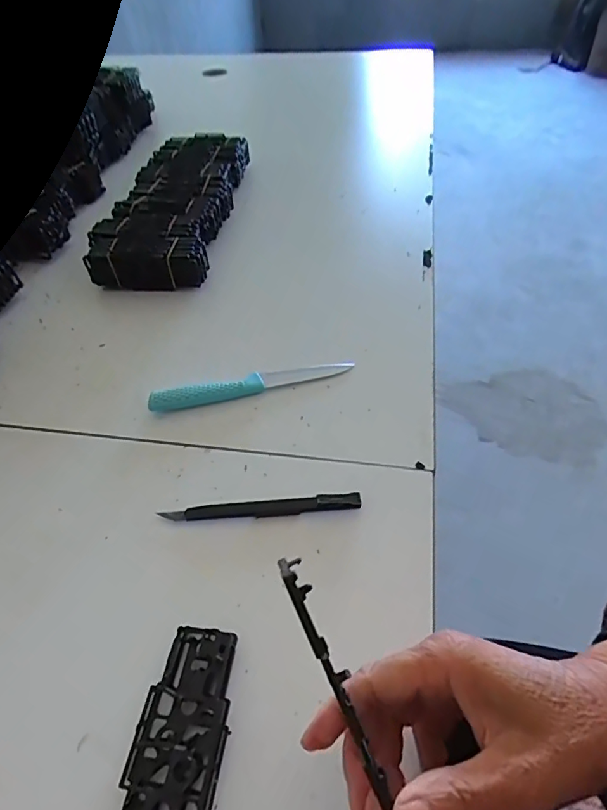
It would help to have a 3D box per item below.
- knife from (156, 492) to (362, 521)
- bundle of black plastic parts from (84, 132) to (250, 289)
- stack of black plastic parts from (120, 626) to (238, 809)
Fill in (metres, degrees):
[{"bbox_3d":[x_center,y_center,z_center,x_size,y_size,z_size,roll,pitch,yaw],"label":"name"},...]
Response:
[{"bbox_3d":[-0.031,0.073,0.367,0.141,0.011,0.015,-5,48,1],"label":"knife"},{"bbox_3d":[-0.165,-0.272,0.669,0.145,0.046,0.346,1,48,6],"label":"bundle of black plastic parts"},{"bbox_3d":[-0.066,0.185,0.267,0.047,0.011,0.126,5,48,9],"label":"stack of black plastic parts"}]

